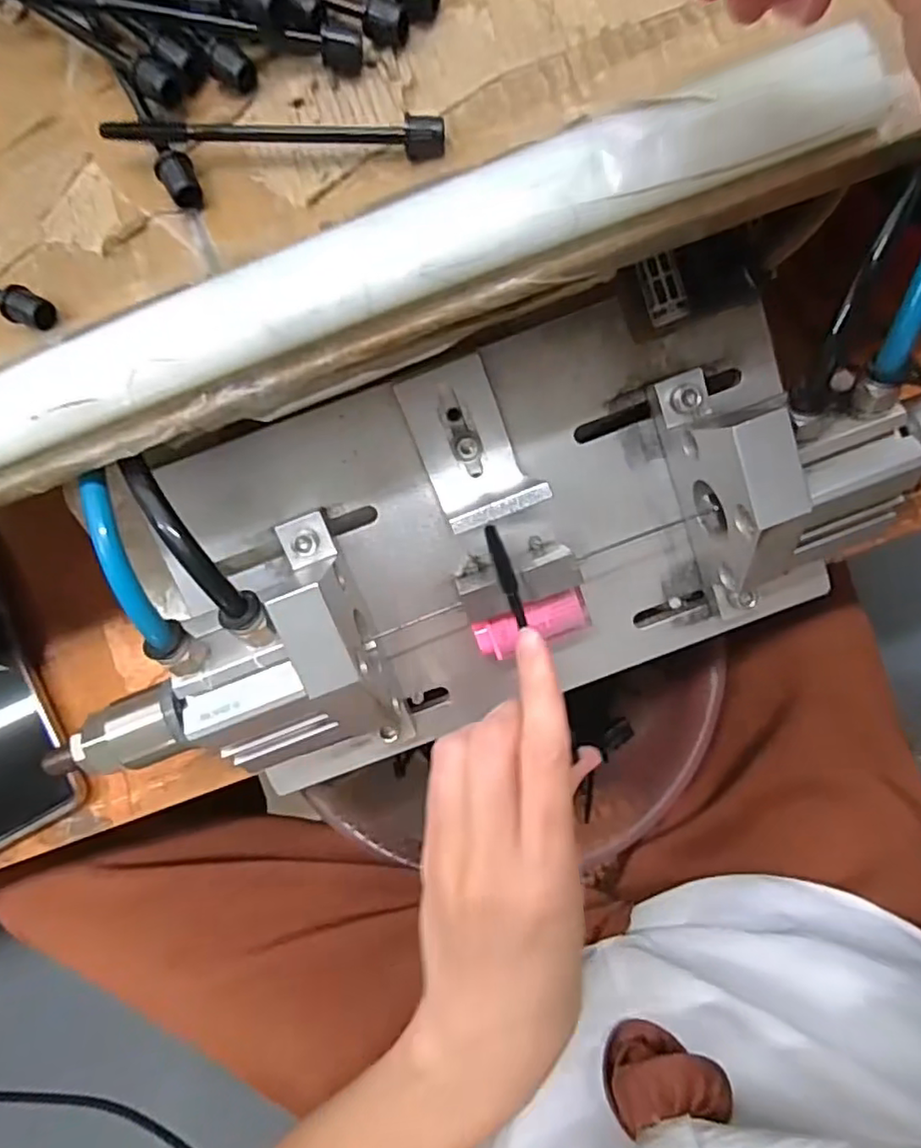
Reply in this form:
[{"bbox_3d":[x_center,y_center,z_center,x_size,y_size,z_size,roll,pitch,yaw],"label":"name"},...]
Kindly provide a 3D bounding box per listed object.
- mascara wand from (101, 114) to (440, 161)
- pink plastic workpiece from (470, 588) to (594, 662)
[{"bbox_3d":[-0.054,-0.132,0.189,0.099,0.012,0.013,4,83,5],"label":"mascara wand"},{"bbox_3d":[0.030,0.022,0.268,0.048,0.013,0.017,-21,81,2],"label":"pink plastic workpiece"}]

